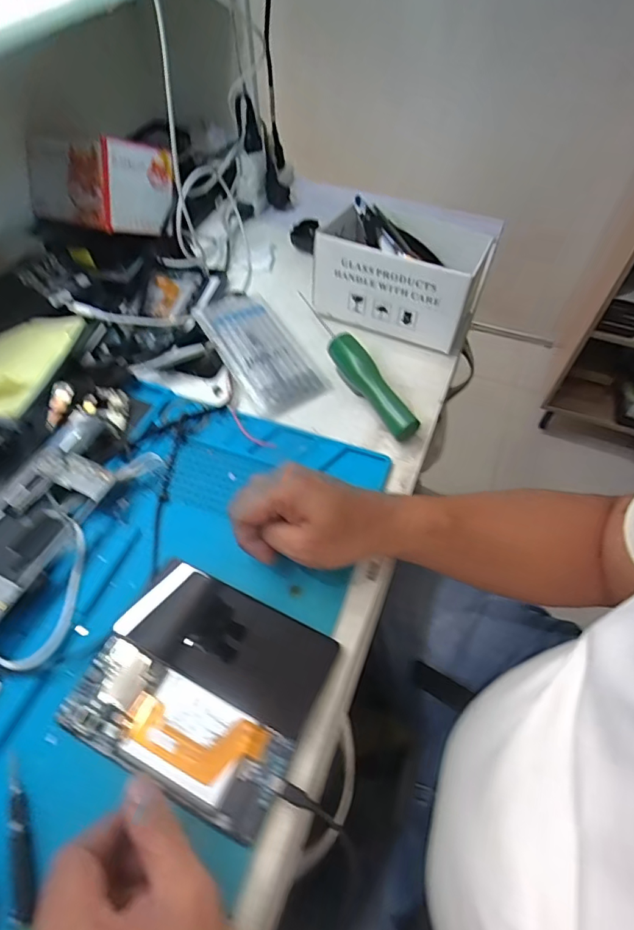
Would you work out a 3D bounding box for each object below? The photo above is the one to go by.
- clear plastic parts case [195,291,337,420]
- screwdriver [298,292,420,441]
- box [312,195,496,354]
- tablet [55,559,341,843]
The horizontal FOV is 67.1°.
[{"bbox_3d":[-0.067,-0.136,0.542,0.087,0.022,0.189,-28,61,-19],"label":"clear plastic parts case"},{"bbox_3d":[0.037,-0.111,0.516,0.030,0.032,0.217,-23,60,-16],"label":"screwdriver"},{"bbox_3d":[0.092,-0.218,0.550,0.176,0.099,0.103,22,58,13],"label":"box"},{"bbox_3d":[-0.082,0.156,0.348,0.156,0.007,0.133,23,58,14],"label":"tablet"}]

